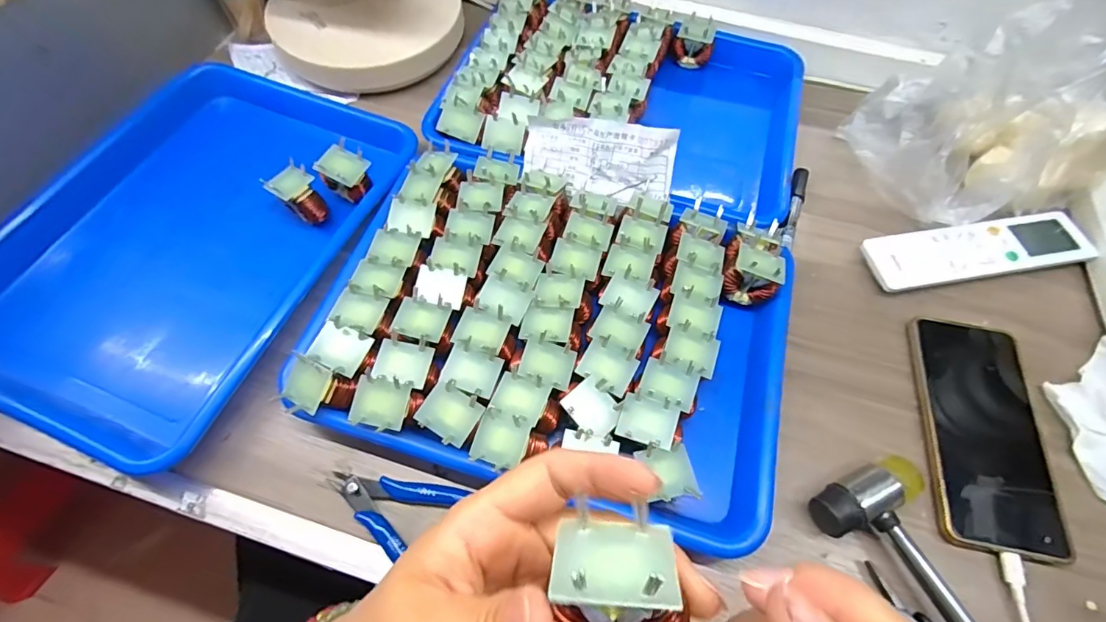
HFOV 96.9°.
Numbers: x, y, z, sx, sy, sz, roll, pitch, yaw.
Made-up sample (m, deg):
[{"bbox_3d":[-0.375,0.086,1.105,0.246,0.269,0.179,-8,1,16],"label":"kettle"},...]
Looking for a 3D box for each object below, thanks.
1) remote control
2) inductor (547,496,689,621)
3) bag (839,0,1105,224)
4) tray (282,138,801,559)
[{"bbox_3d":[0.356,-0.051,0.414,0.192,0.021,0.051,-8,63,-6],"label":"remote control"},{"bbox_3d":[0.020,0.087,0.149,0.036,0.040,0.031,-4,26,11],"label":"inductor"},{"bbox_3d":[0.360,-0.164,0.380,0.176,0.157,0.137,-16,65,-9],"label":"bag"},{"bbox_3d":[0.003,0.007,0.360,0.325,0.055,0.240,15,63,6],"label":"tray"}]

